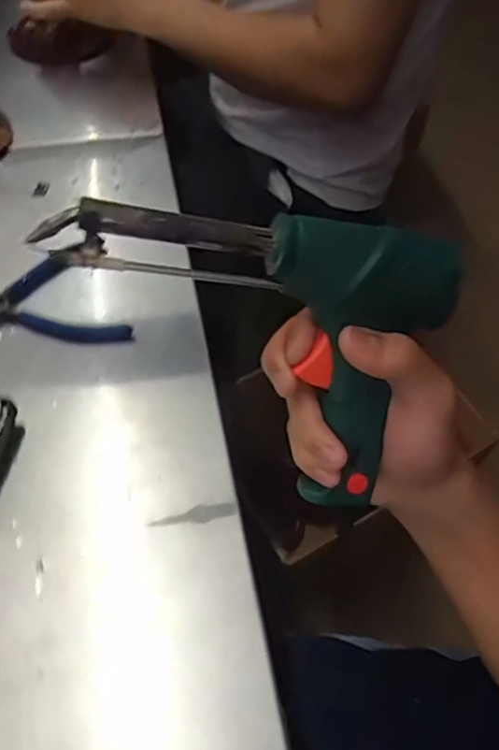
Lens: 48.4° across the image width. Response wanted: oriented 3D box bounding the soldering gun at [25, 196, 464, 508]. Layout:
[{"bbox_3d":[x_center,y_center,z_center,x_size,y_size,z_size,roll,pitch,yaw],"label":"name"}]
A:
[{"bbox_3d":[0.024,-0.038,0.268,0.126,0.194,0.043,-40,22,10],"label":"soldering gun"}]

